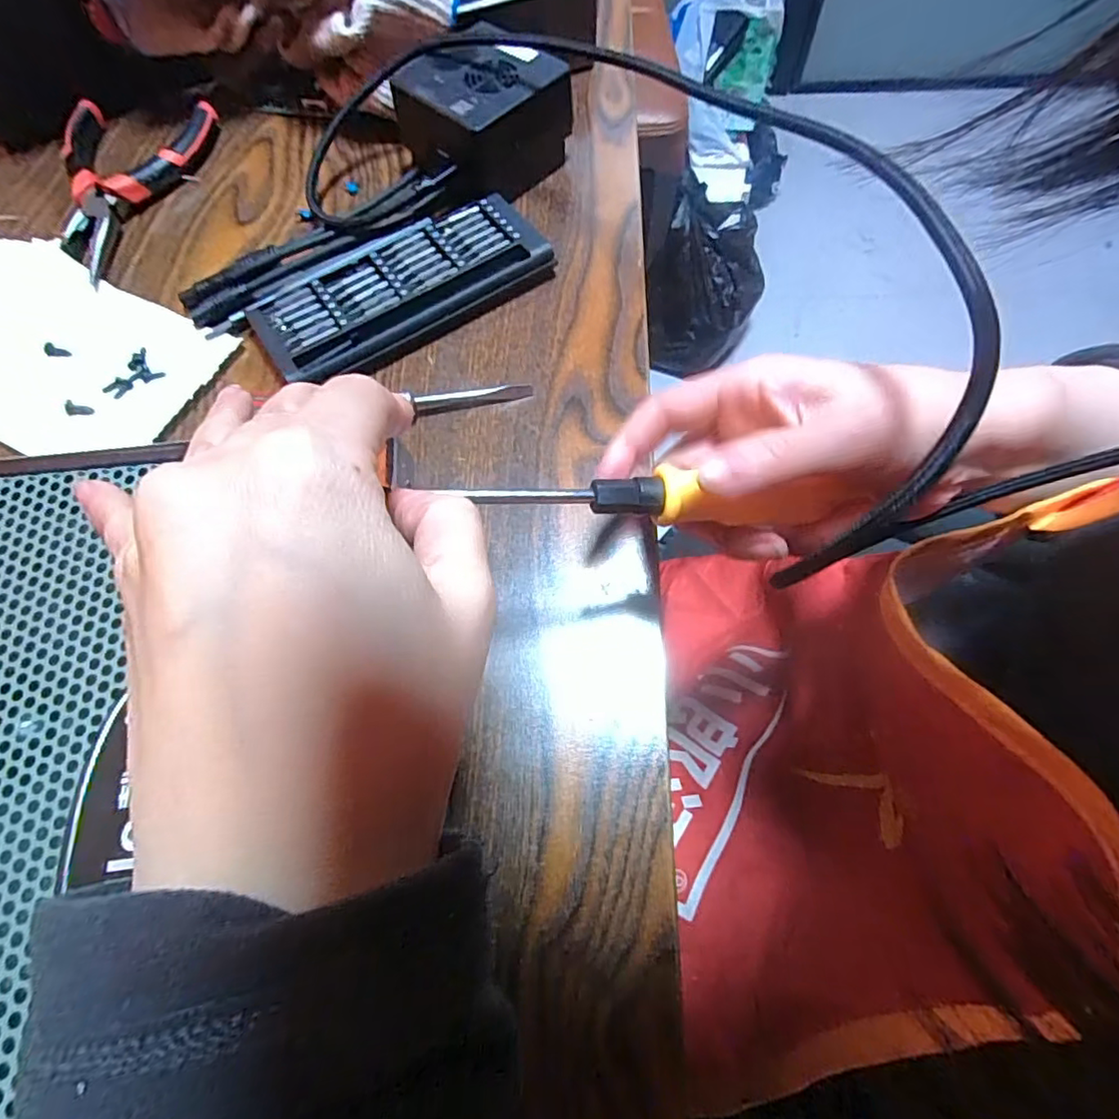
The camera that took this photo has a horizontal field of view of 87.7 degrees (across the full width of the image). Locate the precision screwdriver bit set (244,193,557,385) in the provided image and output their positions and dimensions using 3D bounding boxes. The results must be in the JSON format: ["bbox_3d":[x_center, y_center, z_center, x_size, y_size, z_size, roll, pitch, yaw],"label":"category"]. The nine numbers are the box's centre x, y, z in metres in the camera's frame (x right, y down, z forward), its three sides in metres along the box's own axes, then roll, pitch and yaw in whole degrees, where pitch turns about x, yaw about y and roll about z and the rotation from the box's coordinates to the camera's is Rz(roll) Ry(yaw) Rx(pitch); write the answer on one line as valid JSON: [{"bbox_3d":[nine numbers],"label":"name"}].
[{"bbox_3d":[-0.084,-0.147,0.314,0.152,0.016,0.073,-33,71,-12],"label":"precision screwdriver bit set"}]

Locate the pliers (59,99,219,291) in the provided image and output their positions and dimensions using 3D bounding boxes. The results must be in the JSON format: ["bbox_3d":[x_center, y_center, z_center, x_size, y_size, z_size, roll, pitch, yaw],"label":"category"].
[{"bbox_3d":[-0.282,-0.234,0.356,0.095,0.016,0.147,15,69,7],"label":"pliers"}]

